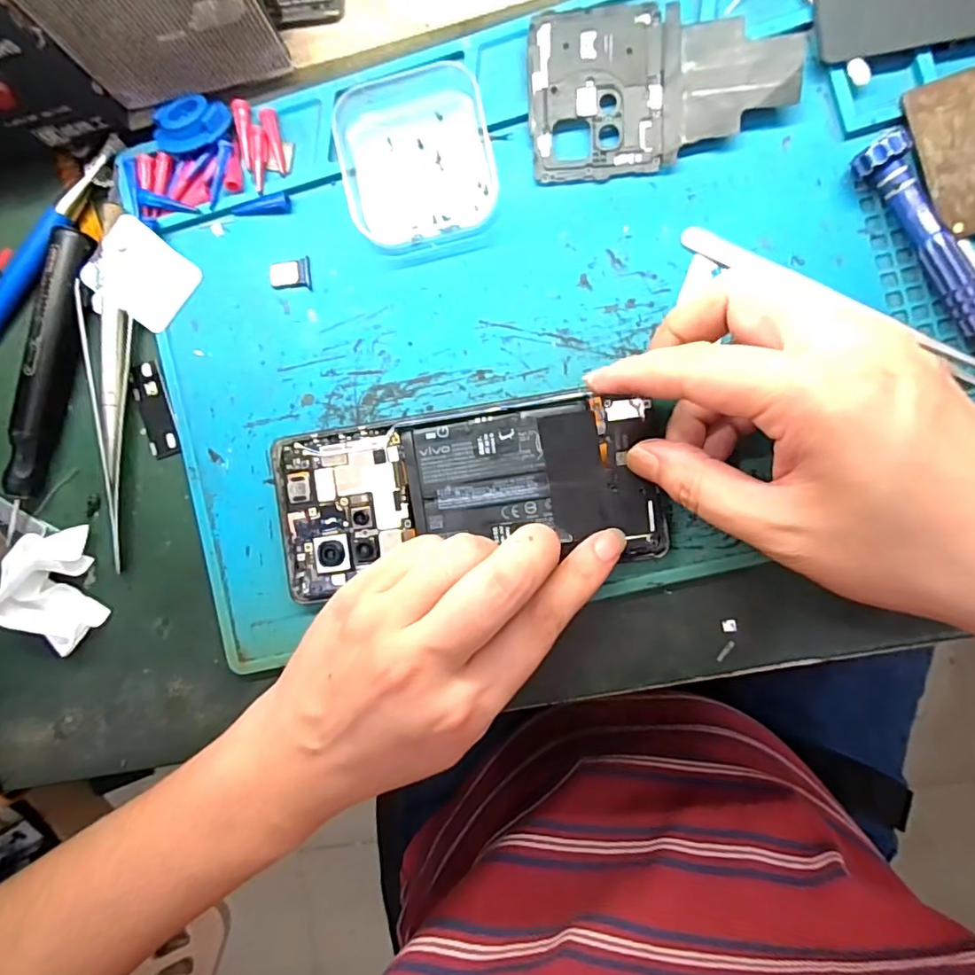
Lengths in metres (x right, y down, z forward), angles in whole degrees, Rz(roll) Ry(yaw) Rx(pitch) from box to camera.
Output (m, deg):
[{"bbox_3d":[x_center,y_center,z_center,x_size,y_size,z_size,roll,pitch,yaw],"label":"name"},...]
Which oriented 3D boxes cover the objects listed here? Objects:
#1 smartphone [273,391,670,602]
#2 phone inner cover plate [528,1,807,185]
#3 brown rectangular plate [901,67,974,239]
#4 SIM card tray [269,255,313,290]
[{"bbox_3d":[-0.012,0.002,0.232,0.160,0.014,0.070,-8,89,10],"label":"smartphone"},{"bbox_3d":[0.070,-0.166,0.227,0.104,0.012,0.064,-3,90,7],"label":"phone inner cover plate"},{"bbox_3d":[0.189,-0.131,0.215,0.036,0.005,0.060,-17,88,6],"label":"brown rectangular plate"},{"bbox_3d":[-0.089,-0.096,0.248,0.019,0.004,0.013,-6,90,7],"label":"SIM card tray"}]

